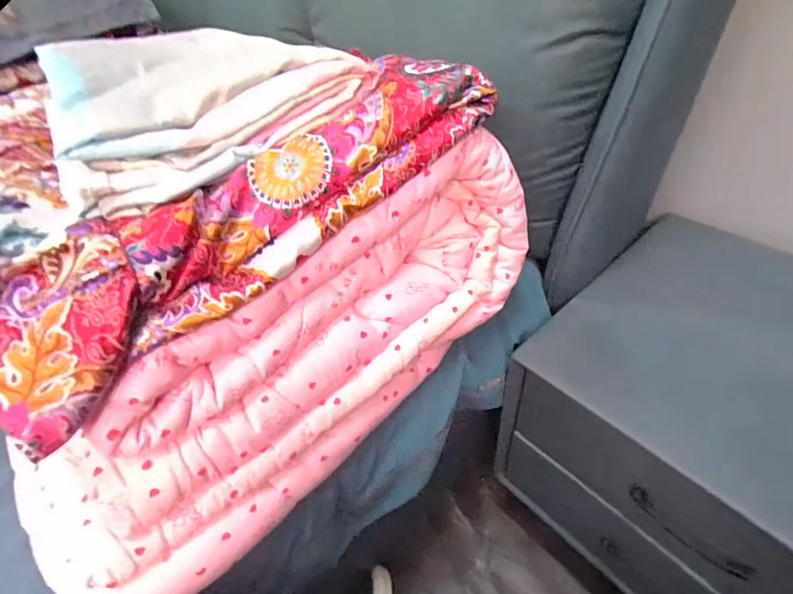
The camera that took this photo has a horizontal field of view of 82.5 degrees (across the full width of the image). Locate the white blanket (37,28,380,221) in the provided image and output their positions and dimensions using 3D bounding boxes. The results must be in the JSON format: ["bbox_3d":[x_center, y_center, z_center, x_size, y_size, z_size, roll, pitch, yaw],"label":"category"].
[{"bbox_3d":[-0.230,-0.220,0.469,0.258,0.063,0.376,-31,50,-23],"label":"white blanket"}]

